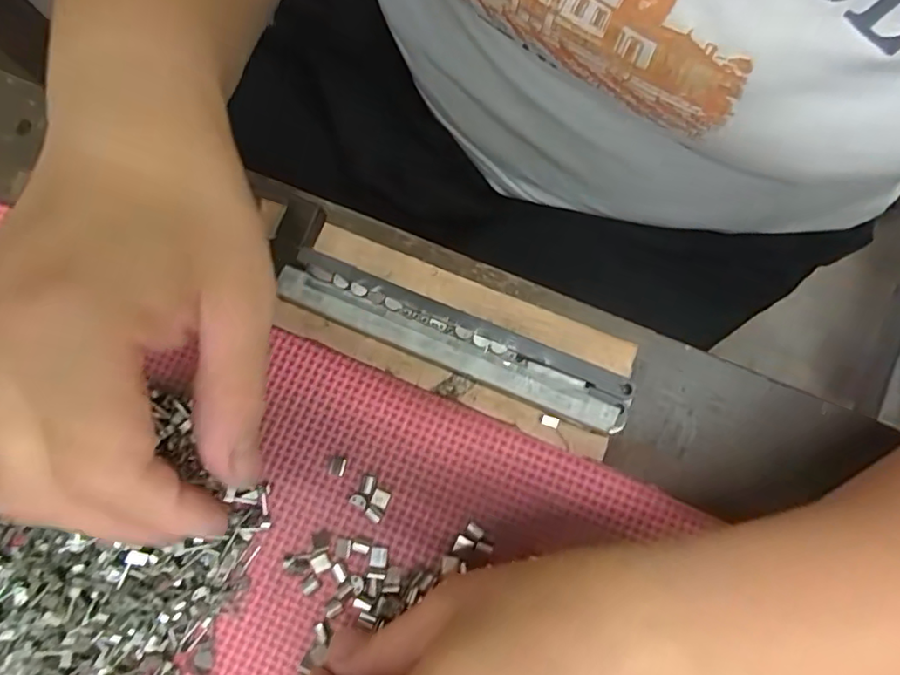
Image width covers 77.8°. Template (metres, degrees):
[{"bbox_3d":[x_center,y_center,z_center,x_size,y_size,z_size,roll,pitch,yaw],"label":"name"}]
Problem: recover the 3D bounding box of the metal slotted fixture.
[{"bbox_3d":[0.001,0.003,0.217,0.133,0.030,0.021,22,81,7],"label":"metal slotted fixture"}]

